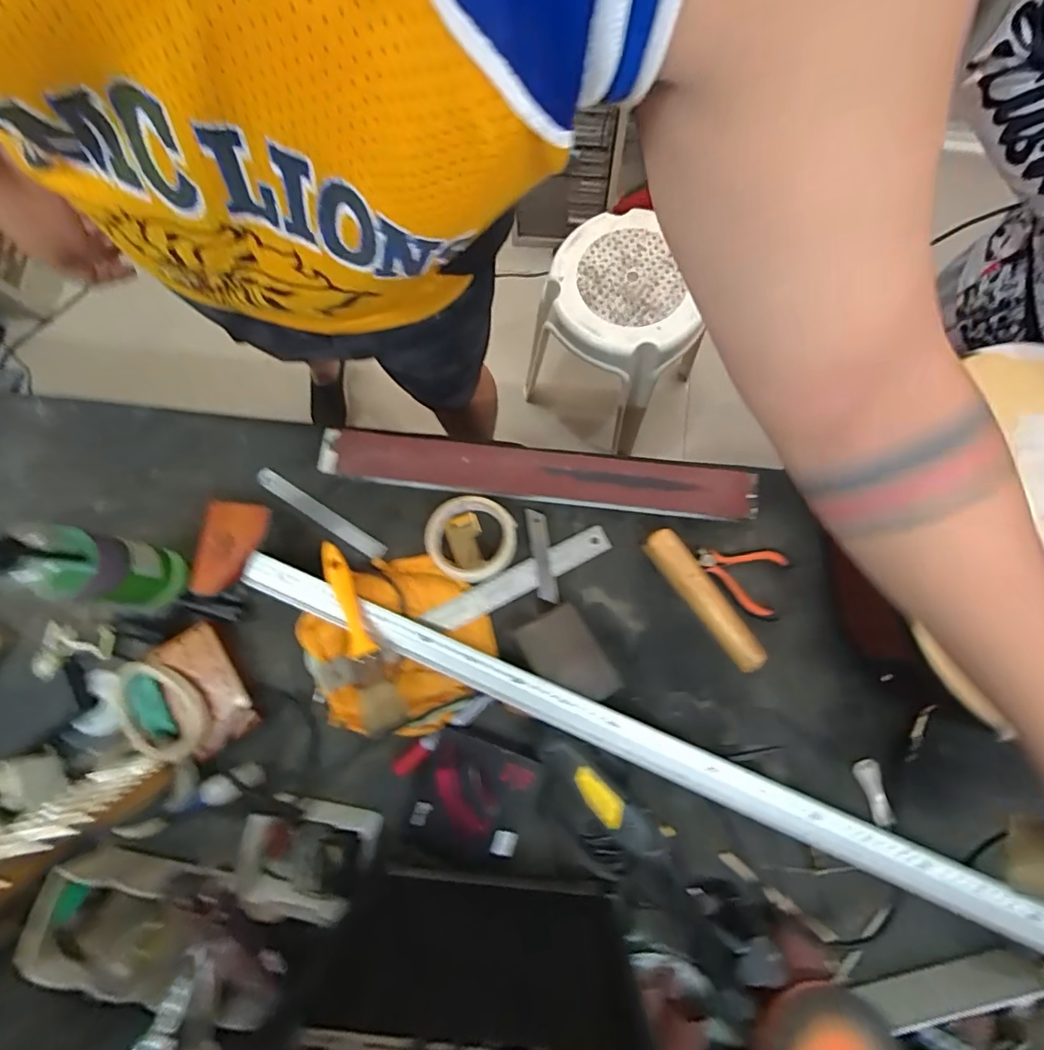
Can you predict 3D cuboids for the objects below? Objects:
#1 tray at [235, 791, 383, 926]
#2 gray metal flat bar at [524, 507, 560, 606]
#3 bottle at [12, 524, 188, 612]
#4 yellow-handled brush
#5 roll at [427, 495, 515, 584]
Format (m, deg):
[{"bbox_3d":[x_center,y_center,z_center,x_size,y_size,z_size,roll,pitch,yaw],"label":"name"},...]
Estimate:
[{"bbox_3d":[-0.204,0.318,0.485,0.113,0.051,0.105,6,78,5],"label":"tray"},{"bbox_3d":[0.022,0.033,0.563,0.023,0.004,0.103,-7,81,-7],"label":"gray metal flat bar"},{"bbox_3d":[-0.412,0.043,0.491,0.072,0.172,0.063,8,78,6],"label":"bottle"},{"bbox_3d":[-0.160,0.102,0.498,0.037,0.027,0.188,-21,77,-1],"label":"yellow-handled brush"},{"bbox_3d":[-0.055,0.014,0.558,0.097,0.019,0.094,0,75,1],"label":"roll"}]

